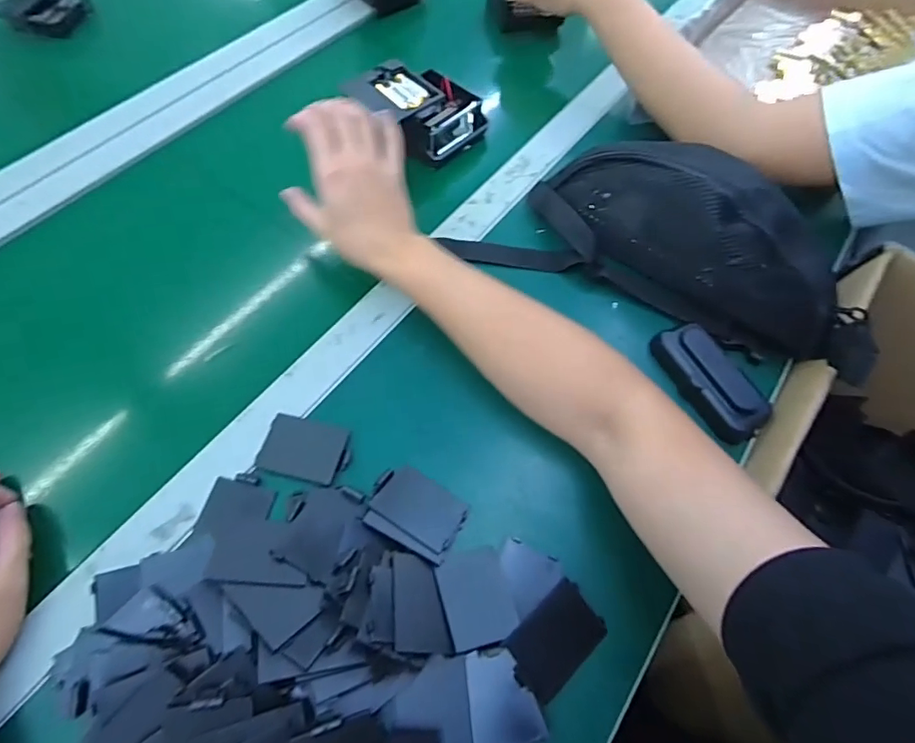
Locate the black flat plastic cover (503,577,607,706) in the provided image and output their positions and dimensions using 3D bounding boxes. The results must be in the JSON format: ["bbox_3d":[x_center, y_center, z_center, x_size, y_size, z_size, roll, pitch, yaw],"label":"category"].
[{"bbox_3d":[0.064,0.174,0.336,0.064,0.004,0.045,-38,87,-20],"label":"black flat plastic cover"}]

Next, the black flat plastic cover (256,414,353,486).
[{"bbox_3d":[-0.113,0.058,0.392,0.065,0.004,0.046,13,62,4],"label":"black flat plastic cover"}]

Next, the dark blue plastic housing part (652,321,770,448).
[{"bbox_3d":[0.210,0.006,0.434,0.048,0.026,0.106,-31,67,-18],"label":"dark blue plastic housing part"}]

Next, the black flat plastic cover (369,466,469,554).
[{"bbox_3d":[-0.027,0.096,0.374,0.065,0.005,0.045,32,45,9],"label":"black flat plastic cover"}]

